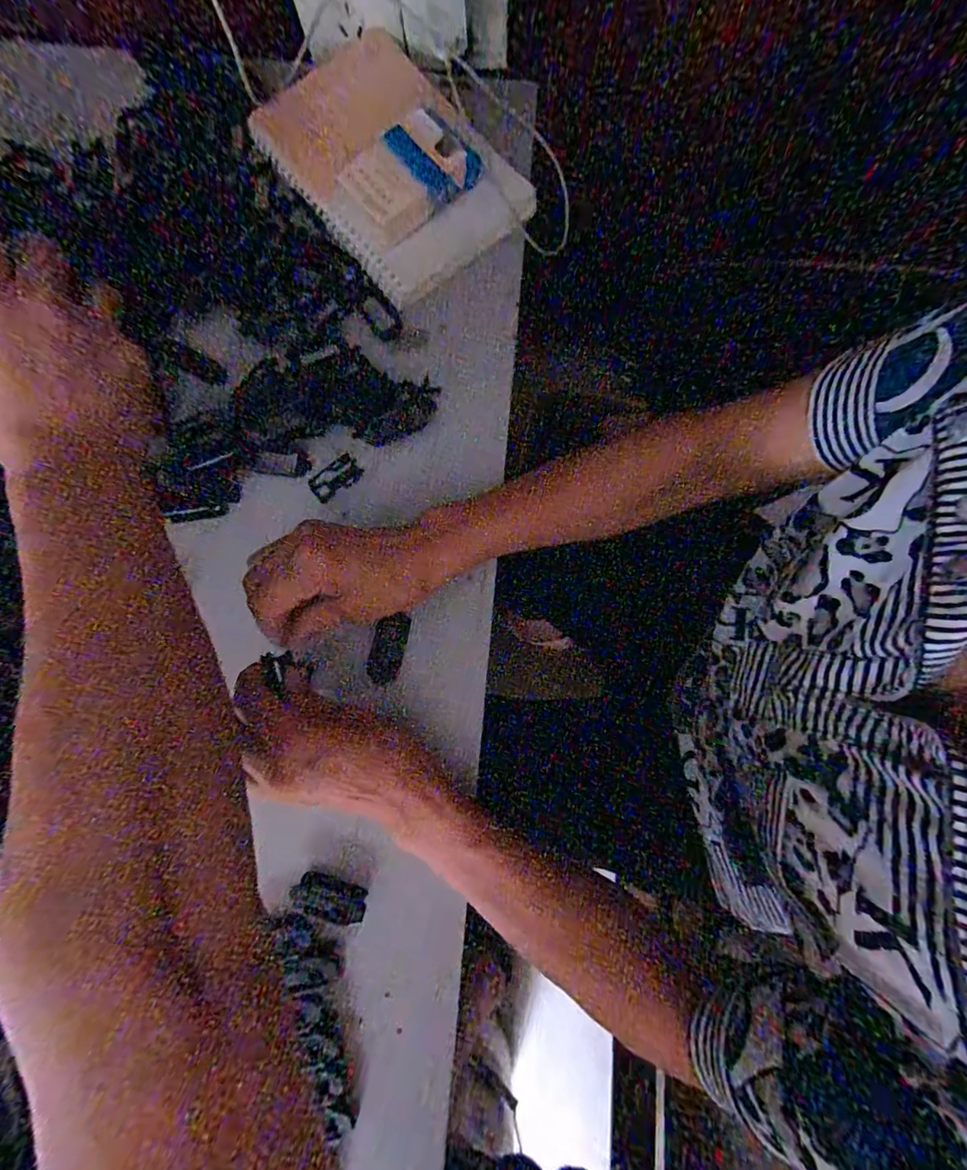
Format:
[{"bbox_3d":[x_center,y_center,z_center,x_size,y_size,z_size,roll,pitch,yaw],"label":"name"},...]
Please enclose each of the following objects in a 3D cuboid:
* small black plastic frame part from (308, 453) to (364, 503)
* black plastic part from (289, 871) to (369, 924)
[{"bbox_3d":[-0.113,-0.082,0.364,0.040,0.009,0.020,-35,79,-7],"label":"small black plastic frame part"},{"bbox_3d":[-0.105,0.214,0.324,0.052,0.007,0.024,29,43,-17],"label":"black plastic part"}]

